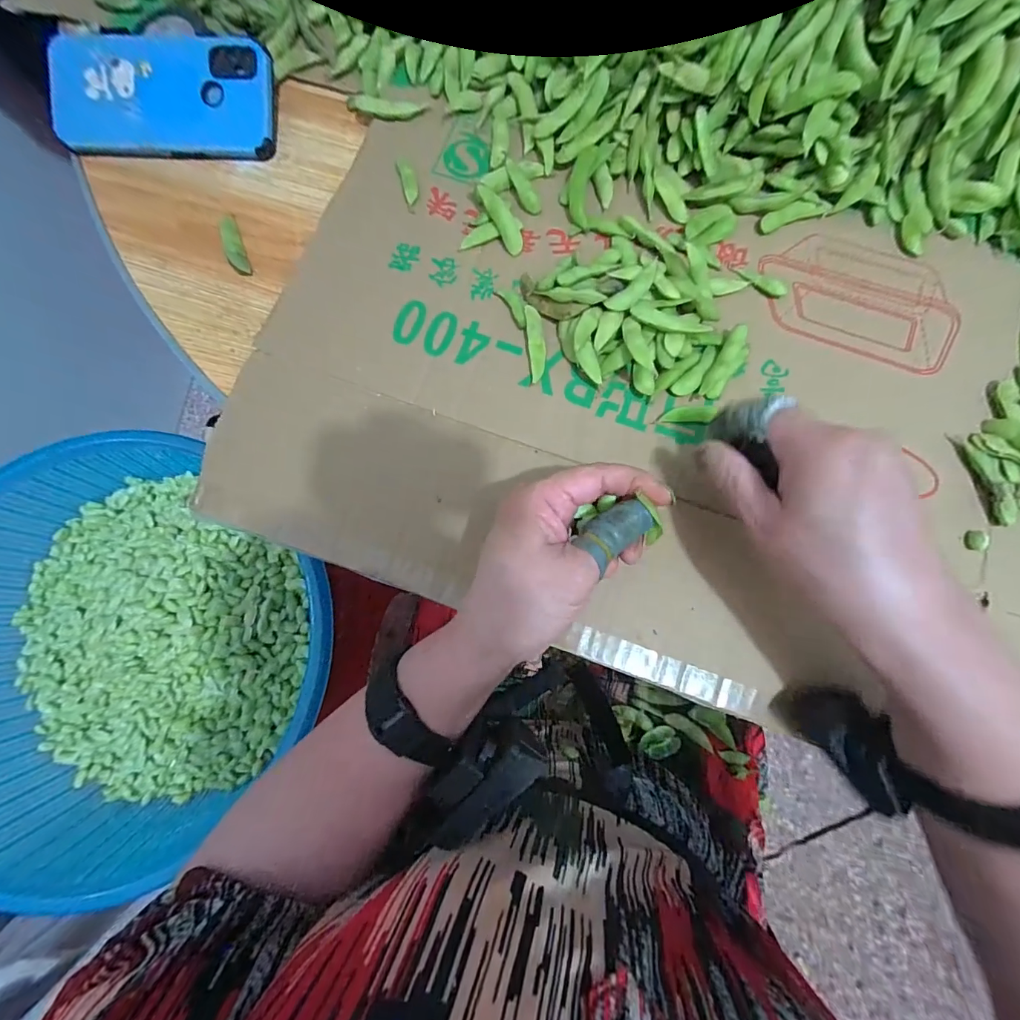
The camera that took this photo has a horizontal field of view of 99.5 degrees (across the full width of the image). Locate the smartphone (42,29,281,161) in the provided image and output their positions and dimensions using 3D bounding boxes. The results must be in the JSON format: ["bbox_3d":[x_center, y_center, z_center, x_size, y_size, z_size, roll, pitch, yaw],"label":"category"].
[{"bbox_3d":[-0.260,-0.311,0.325,0.158,0.014,0.081,4,98,0],"label":"smartphone"}]

